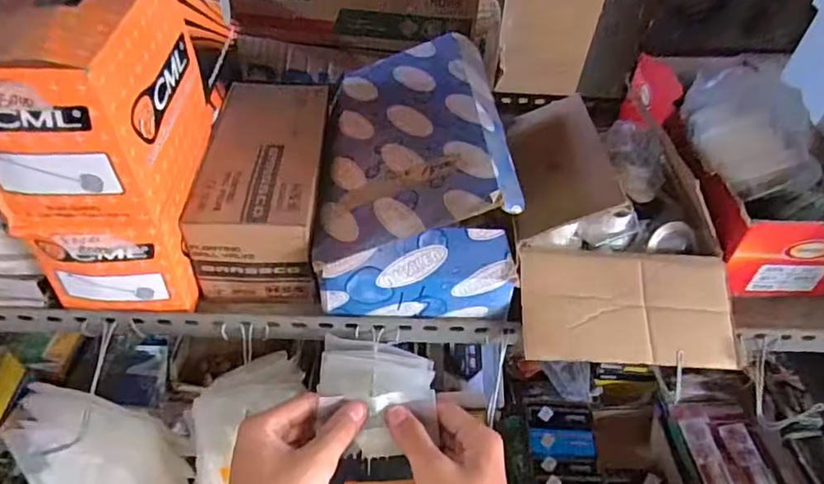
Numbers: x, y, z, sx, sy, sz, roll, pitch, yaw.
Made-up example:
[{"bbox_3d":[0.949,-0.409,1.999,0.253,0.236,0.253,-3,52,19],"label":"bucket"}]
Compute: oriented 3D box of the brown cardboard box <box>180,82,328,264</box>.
[{"bbox_3d":[-0.148,-0.077,0.561,0.109,0.054,0.226,1,44,-4],"label":"brown cardboard box"}]

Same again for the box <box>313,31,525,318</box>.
[{"bbox_3d":[-0.005,-0.076,0.564,0.168,0.140,0.275,-1,44,-7],"label":"box"}]

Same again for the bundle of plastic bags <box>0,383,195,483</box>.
[{"bbox_3d":[-0.291,0.230,0.545,0.119,0.224,0.048,-13,27,-14],"label":"bundle of plastic bags"}]

